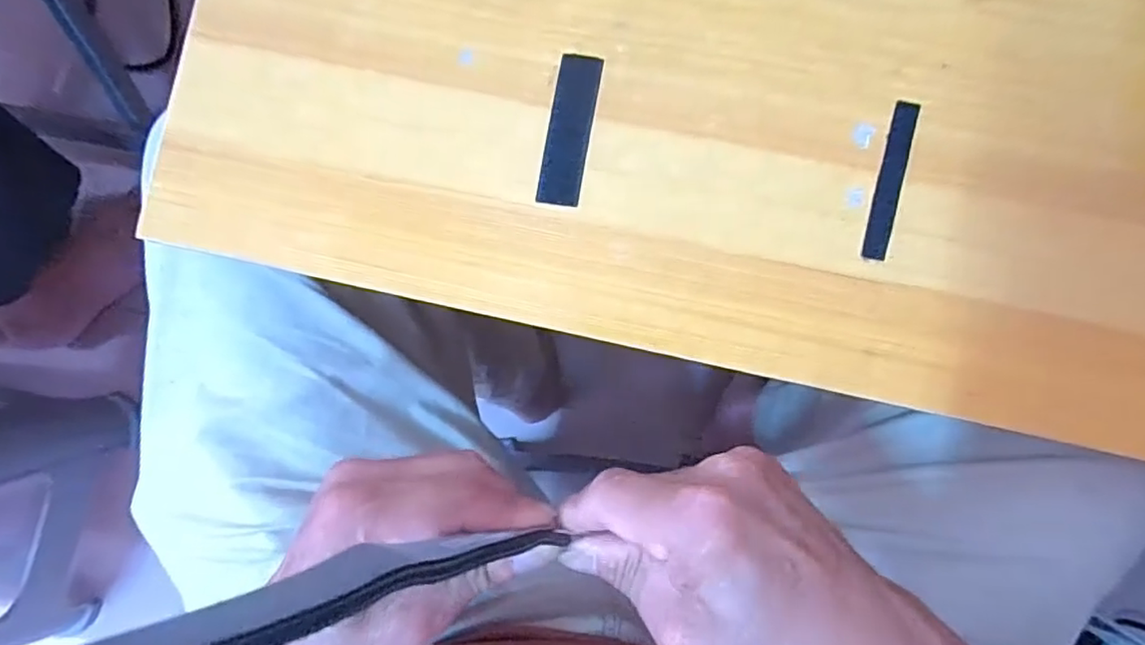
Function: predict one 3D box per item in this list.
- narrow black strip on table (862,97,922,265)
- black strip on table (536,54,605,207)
[{"bbox_3d":[0.140,-0.062,0.267,0.013,0.004,0.070,15,86,4],"label":"narrow black strip on table"},{"bbox_3d":[-0.001,-0.088,0.277,0.020,0.004,0.069,11,85,4],"label":"black strip on table"}]

